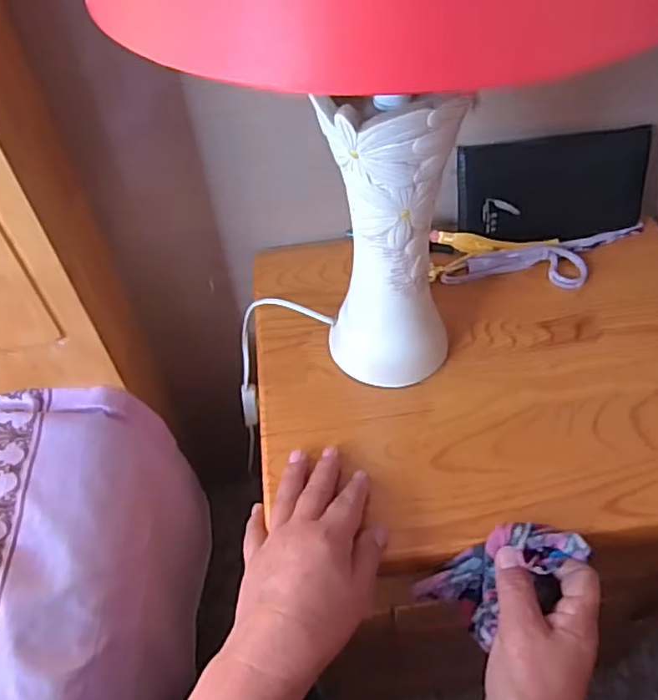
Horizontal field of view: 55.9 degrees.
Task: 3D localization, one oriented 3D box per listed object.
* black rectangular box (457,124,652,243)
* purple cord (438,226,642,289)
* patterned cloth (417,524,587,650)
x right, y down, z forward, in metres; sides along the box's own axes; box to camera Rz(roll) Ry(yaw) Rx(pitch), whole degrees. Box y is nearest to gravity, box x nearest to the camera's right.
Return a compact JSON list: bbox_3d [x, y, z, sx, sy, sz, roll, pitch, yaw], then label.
[{"bbox_3d":[0.214,-0.155,0.593,0.175,0.095,0.013,-6,21,1],"label":"black rectangular box"},{"bbox_3d":[0.212,-0.081,0.588,0.204,0.013,0.057,-12,49,-6],"label":"purple cord"},{"bbox_3d":[0.118,0.153,0.414,0.122,0.033,0.059,-36,43,26],"label":"patterned cloth"}]

